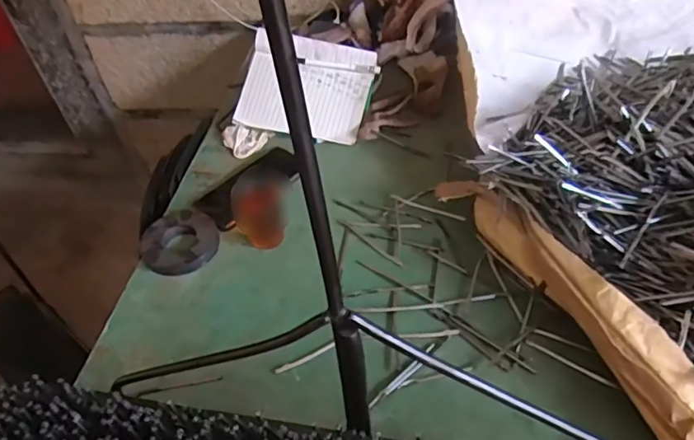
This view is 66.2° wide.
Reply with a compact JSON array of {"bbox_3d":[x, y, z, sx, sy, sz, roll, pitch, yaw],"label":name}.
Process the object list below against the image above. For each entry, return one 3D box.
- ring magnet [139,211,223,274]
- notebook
[{"bbox_3d":[-0.212,0.026,0.675,0.095,0.021,0.095,-4,47,4],"label":"ring magnet"},{"bbox_3d":[-0.062,-0.212,0.846,0.199,0.020,0.168,15,72,5],"label":"notebook"}]

